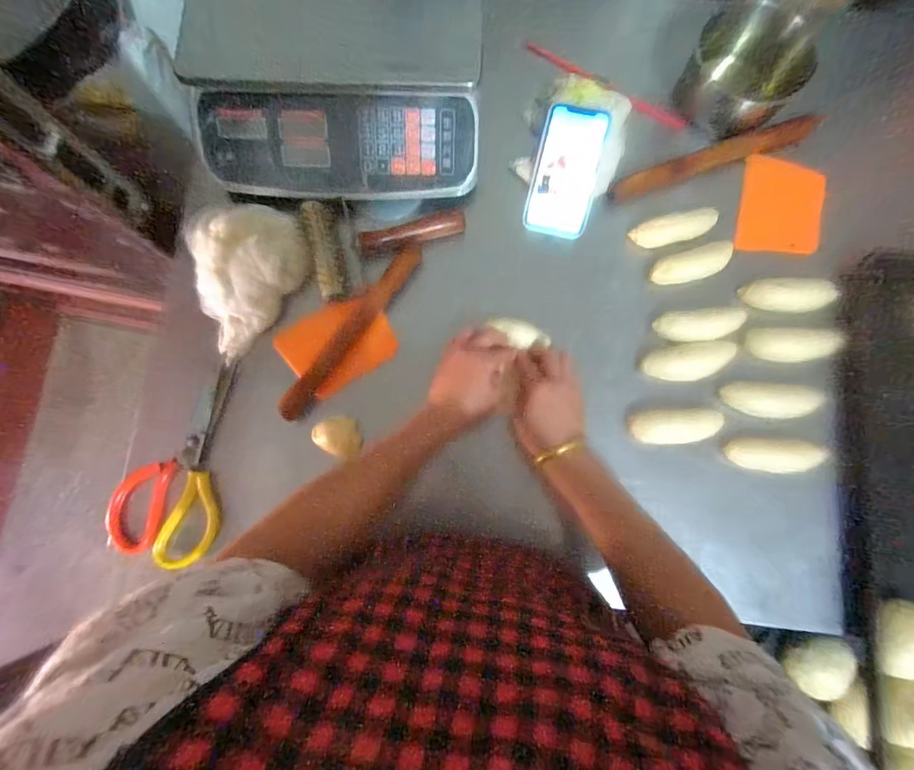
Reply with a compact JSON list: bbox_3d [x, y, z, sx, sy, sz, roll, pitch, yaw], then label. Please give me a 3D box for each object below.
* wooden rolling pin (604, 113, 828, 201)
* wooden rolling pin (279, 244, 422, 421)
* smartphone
[{"bbox_3d":[0.315,-0.281,0.544,0.273,0.028,0.027,-21,81,-3],"label":"wooden rolling pin"},{"bbox_3d":[-0.123,-0.064,0.510,0.026,0.024,0.243,36,82,6],"label":"wooden rolling pin"},{"bbox_3d":[0.133,-0.261,0.541,0.077,0.007,0.152,13,96,6],"label":"smartphone"}]

